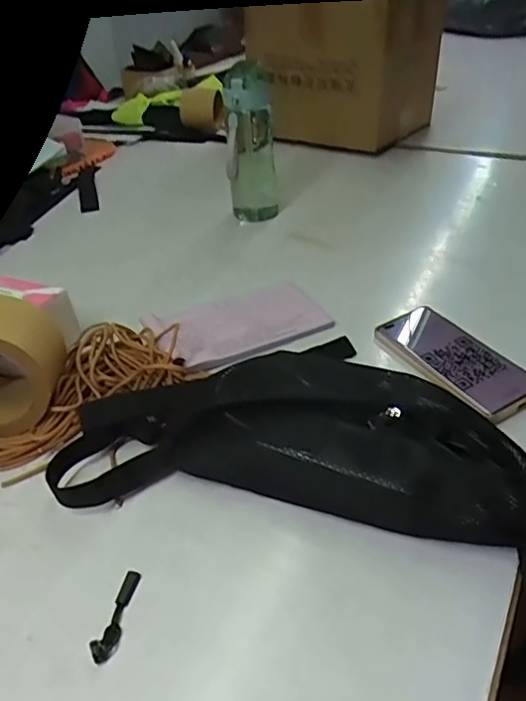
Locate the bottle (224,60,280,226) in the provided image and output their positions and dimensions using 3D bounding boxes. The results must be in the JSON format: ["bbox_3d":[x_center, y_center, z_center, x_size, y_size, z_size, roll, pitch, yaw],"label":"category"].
[{"bbox_3d":[-0.016,-0.300,0.816,0.066,0.225,0.068,1,39,6],"label":"bottle"}]

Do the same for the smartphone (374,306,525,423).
[{"bbox_3d":[0.193,0.005,0.554,0.077,0.014,0.164,-22,42,-21],"label":"smartphone"}]

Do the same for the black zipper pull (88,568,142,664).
[{"bbox_3d":[-0.098,0.178,0.375,0.014,0.009,0.063,6,40,13],"label":"black zipper pull"}]

